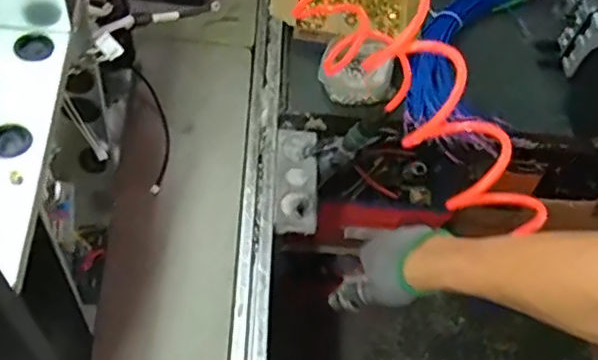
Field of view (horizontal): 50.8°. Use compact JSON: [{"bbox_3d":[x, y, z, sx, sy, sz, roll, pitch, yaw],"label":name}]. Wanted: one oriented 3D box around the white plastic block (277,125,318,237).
[{"bbox_3d":[-0.001,-0.004,0.842,0.051,0.020,0.154,5,58,-6],"label":"white plastic block"}]

